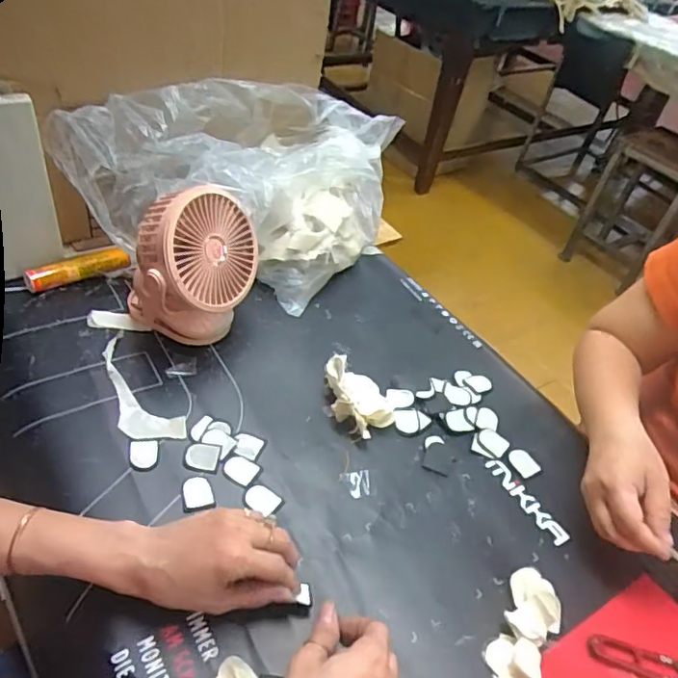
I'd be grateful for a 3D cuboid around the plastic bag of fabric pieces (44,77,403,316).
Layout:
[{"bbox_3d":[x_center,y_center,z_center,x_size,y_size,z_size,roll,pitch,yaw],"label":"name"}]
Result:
[{"bbox_3d":[-0.102,-0.184,0.719,0.406,0.195,0.210,-18,50,-27],"label":"plastic bag of fabric pieces"}]

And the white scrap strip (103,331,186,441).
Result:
[{"bbox_3d":[-0.215,0.052,0.593,0.053,0.008,0.158,-24,53,-31],"label":"white scrap strip"}]

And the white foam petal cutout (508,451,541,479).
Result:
[{"bbox_3d":[0.193,0.129,0.599,0.024,0.004,0.031,-23,52,-30],"label":"white foam petal cutout"}]

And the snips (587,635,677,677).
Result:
[{"bbox_3d":[0.253,0.265,0.467,0.099,0.007,0.023,17,43,7],"label":"snips"}]

